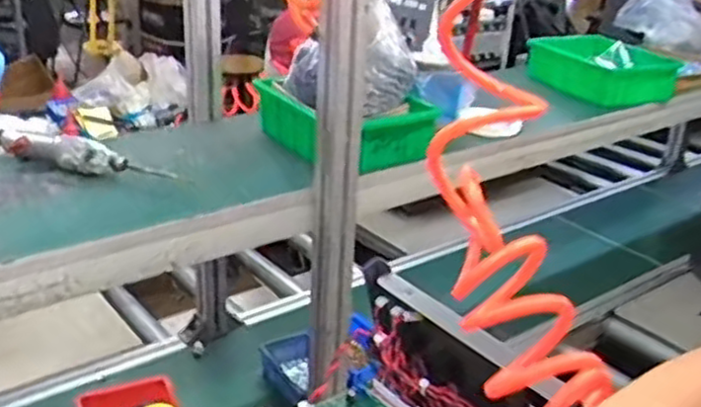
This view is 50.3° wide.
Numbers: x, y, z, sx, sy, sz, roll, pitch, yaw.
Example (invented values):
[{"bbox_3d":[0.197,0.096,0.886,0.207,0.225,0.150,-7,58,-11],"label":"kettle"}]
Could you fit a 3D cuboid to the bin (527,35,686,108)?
[{"bbox_3d":[0.406,-0.220,1.245,0.158,0.078,0.228,-7,26,-21],"label":"bin"}]

